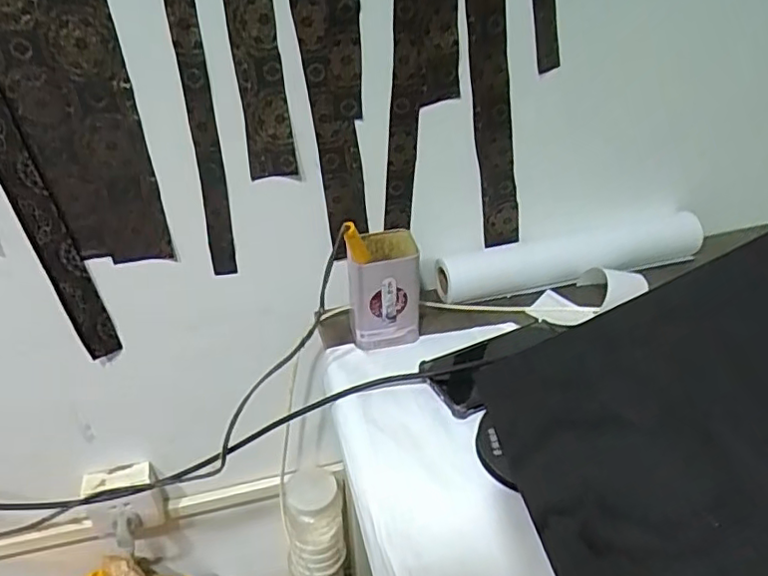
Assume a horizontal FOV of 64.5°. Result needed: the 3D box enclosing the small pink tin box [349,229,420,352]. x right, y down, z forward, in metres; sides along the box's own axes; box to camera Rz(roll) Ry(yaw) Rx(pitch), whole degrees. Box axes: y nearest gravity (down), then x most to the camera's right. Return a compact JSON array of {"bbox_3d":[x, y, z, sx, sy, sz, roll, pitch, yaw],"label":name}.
[{"bbox_3d":[0.000,-0.001,0.673,0.074,0.105,0.072,-4,35,-4],"label":"small pink tin box"}]

